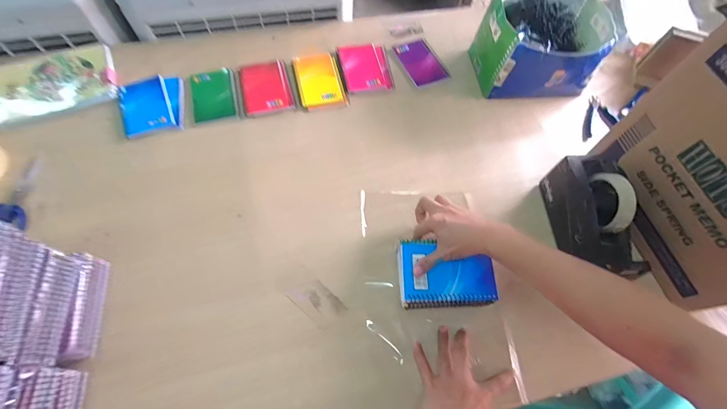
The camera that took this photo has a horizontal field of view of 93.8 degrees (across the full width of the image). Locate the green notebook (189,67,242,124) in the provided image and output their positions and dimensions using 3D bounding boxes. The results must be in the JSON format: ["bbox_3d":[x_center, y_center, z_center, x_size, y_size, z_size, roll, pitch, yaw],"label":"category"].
[{"bbox_3d":[-0.296,-0.217,0.676,0.083,0.013,0.146,-13,64,-11],"label":"green notebook"}]

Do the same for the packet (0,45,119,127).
[{"bbox_3d":[-0.613,-0.241,0.667,0.229,0.022,0.157,-20,65,-14],"label":"packet"}]

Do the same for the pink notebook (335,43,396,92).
[{"bbox_3d":[0.003,-0.293,0.721,0.102,0.012,0.133,-6,62,-7],"label":"pink notebook"}]

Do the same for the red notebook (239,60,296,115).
[{"bbox_3d":[-0.195,-0.236,0.686,0.092,0.016,0.124,-13,64,-11],"label":"red notebook"}]

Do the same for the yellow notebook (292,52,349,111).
[{"bbox_3d":[-0.091,-0.254,0.701,0.090,0.020,0.134,-12,63,-11],"label":"yellow notebook"}]

